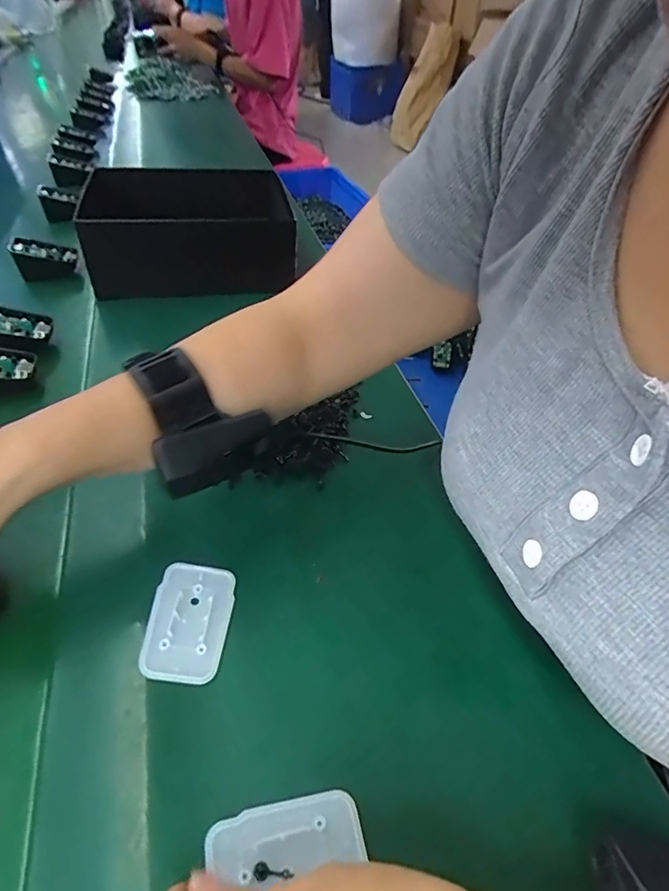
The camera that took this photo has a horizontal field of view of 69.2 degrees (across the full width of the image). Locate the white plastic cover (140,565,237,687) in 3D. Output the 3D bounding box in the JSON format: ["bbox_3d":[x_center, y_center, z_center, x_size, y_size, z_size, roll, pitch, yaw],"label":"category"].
[{"bbox_3d":[-0.086,0.103,0.289,0.045,0.004,0.068,10,47,-9],"label":"white plastic cover"}]

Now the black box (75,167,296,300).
[{"bbox_3d":[-0.180,-0.268,0.601,0.225,0.105,0.183,-11,46,-14],"label":"black box"}]

